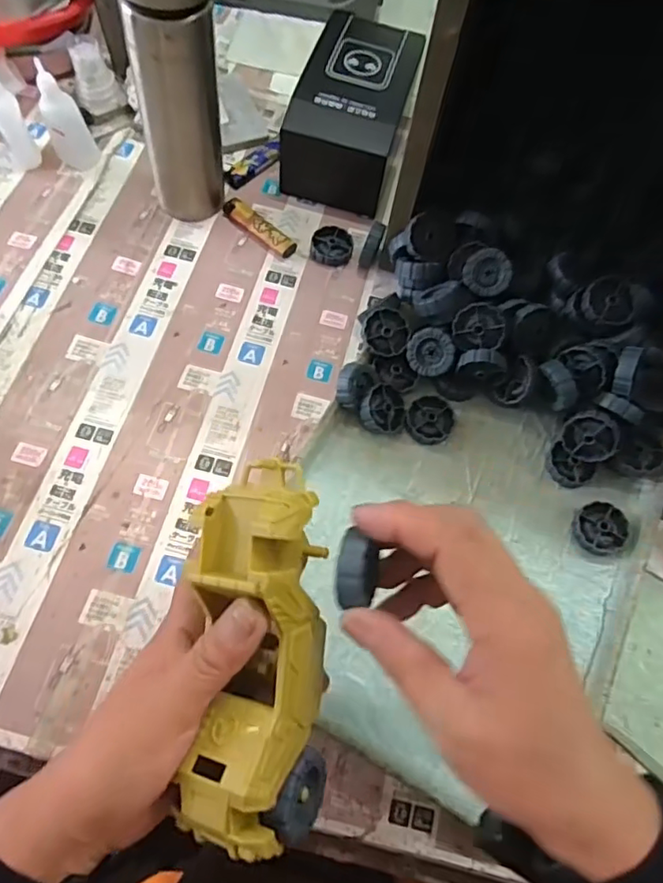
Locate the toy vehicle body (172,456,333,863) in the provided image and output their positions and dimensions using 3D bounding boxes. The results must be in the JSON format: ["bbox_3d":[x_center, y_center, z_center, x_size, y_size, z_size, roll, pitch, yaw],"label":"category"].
[{"bbox_3d":[-0.034,0.094,0.263,0.059,0.045,0.167,0,84,-1],"label":"toy vehicle body"}]

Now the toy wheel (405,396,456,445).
[{"bbox_3d":[0.078,-0.016,0.456,0.035,0.010,0.040,22,66,10],"label":"toy wheel"}]

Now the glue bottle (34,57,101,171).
[{"bbox_3d":[-0.240,-0.291,0.517,0.032,0.084,0.026,13,66,2],"label":"glue bottle"}]

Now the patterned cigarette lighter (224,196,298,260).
[{"bbox_3d":[-0.067,-0.199,0.531,0.078,0.015,0.020,39,69,13],"label":"patterned cigarette lighter"}]

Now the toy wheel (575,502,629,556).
[{"bbox_3d":[0.202,0.065,0.428,0.037,0.009,0.038,0,64,-1],"label":"toy wheel"}]

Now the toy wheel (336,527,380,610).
[{"bbox_3d":[0.013,0.063,0.271,0.020,0.036,0.034,14,65,6],"label":"toy wheel"}]

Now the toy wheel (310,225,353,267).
[{"bbox_3d":[0.001,-0.182,0.531,0.036,0.013,0.040,17,65,7],"label":"toy wheel"}]

